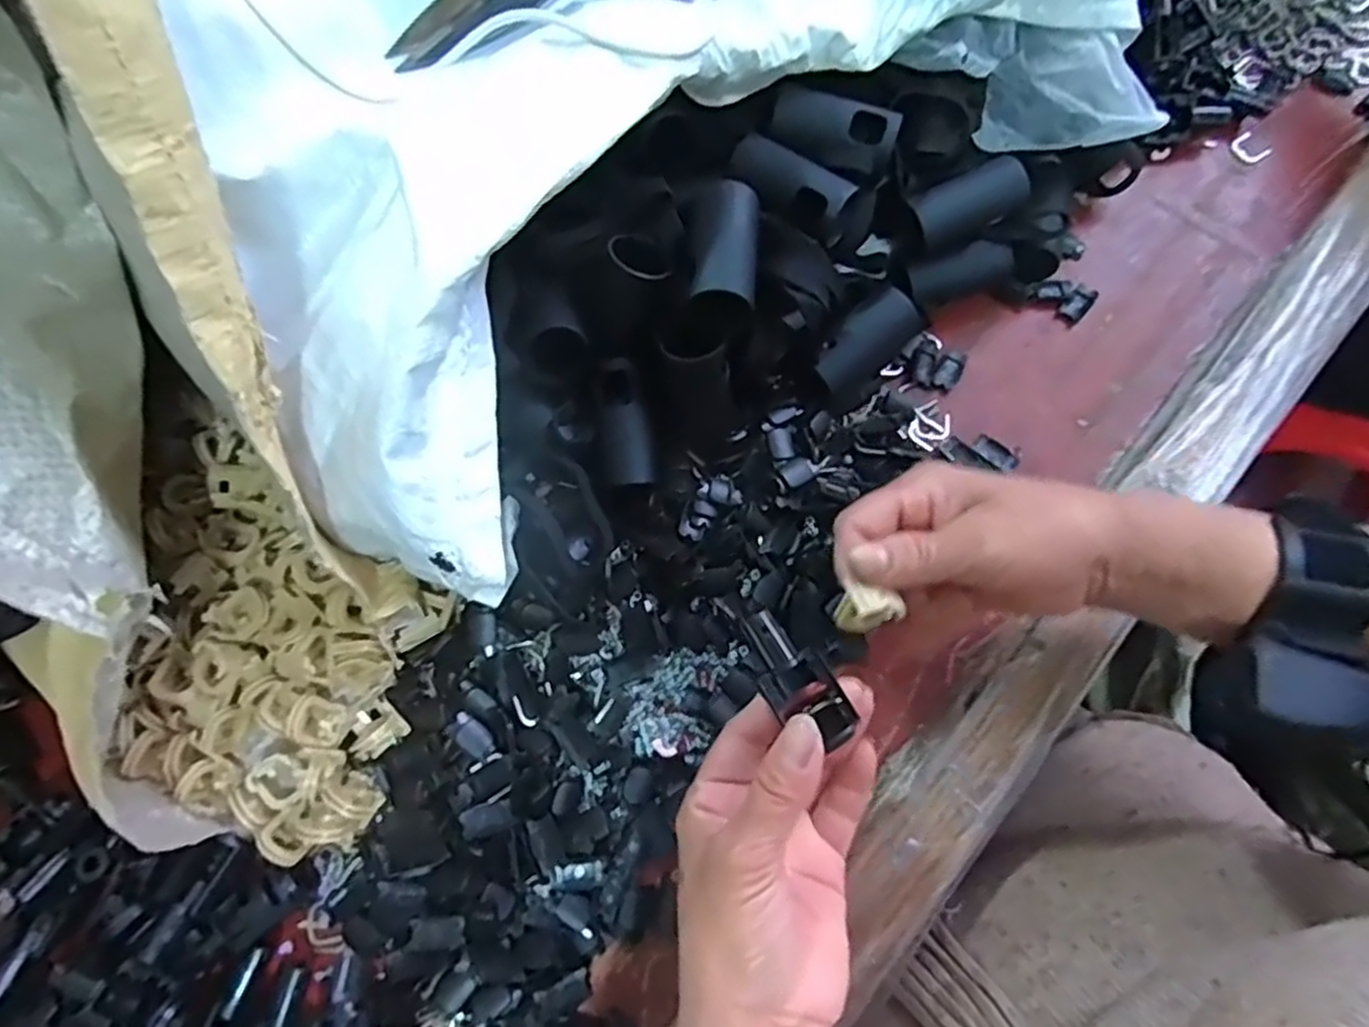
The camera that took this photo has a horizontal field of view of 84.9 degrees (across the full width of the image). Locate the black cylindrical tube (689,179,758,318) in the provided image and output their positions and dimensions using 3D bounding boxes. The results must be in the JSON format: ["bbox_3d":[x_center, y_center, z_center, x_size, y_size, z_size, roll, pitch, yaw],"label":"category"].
[{"bbox_3d":[0.017,-0.114,0.329,0.029,0.024,0.060,3,74,2],"label":"black cylindrical tube"}]

